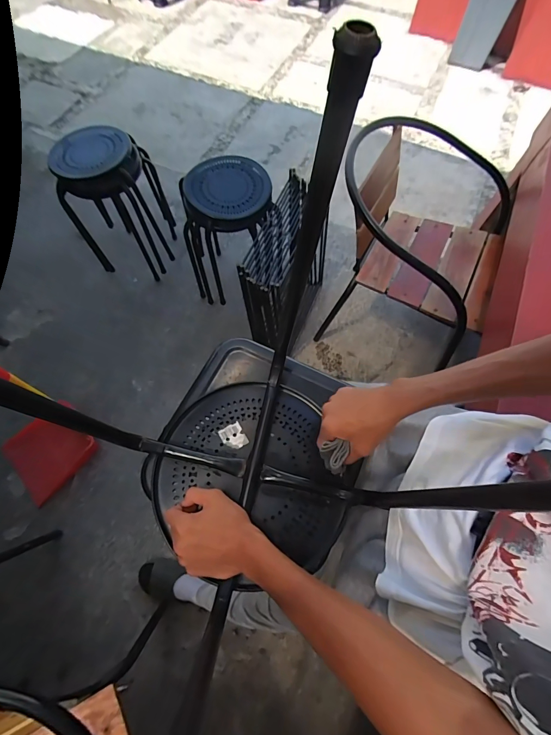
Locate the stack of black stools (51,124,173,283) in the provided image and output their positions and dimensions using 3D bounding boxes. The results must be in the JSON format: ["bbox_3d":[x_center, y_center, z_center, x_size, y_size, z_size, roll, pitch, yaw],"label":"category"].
[{"bbox_3d":[-0.622,-0.638,1.375,0.320,0.482,0.311,-8,67,-5],"label":"stack of black stools"}]

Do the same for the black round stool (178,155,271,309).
[{"bbox_3d":[-0.184,-0.501,1.288,0.311,0.435,0.283,0,67,-1],"label":"black round stool"}]

